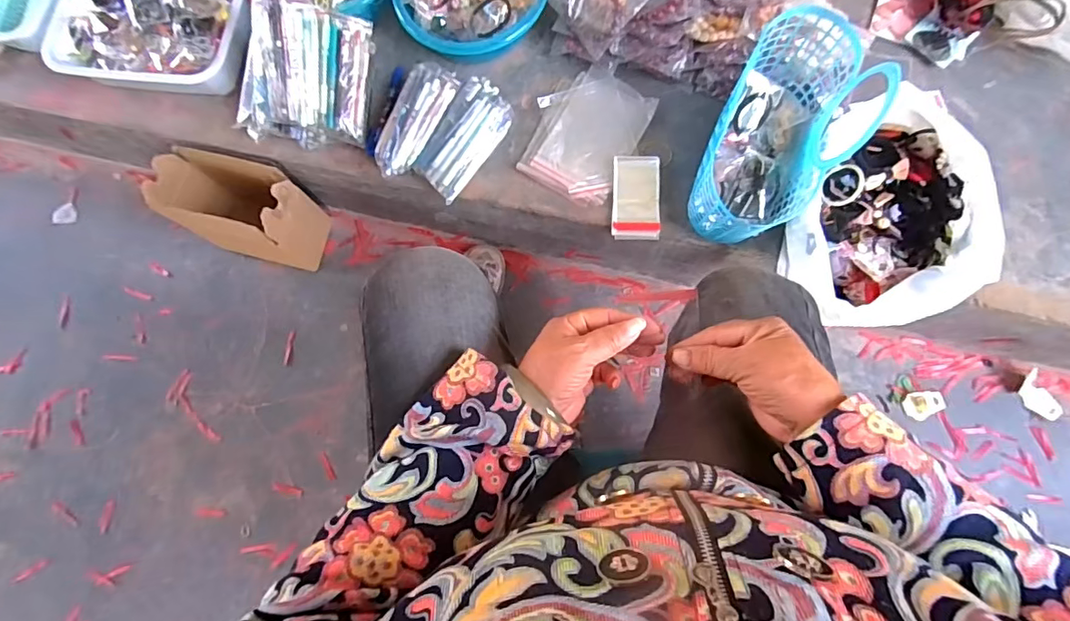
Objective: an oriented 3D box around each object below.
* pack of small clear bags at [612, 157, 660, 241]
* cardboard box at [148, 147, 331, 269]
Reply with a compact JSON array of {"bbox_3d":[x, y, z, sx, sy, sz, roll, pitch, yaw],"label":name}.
[{"bbox_3d":[0.145,-0.162,0.723,0.066,0.008,0.122,2,77,1],"label":"pack of small clear bags"},{"bbox_3d":[-0.492,-0.170,0.856,0.222,0.167,0.122,16,77,5],"label":"cardboard box"}]

